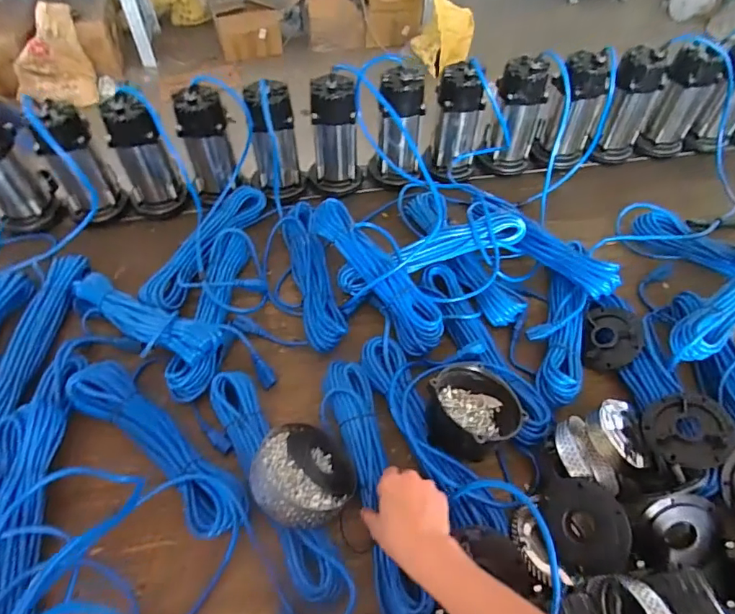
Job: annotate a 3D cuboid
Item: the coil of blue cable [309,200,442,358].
[{"bbox_3d":[0.013,-0.067,0.839,0.090,0.059,0.348,-25,56,-19],"label":"coil of blue cable"}]

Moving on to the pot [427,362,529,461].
[{"bbox_3d":[0.143,0.150,0.688,0.130,0.085,0.119,-11,54,-36],"label":"pot"}]

